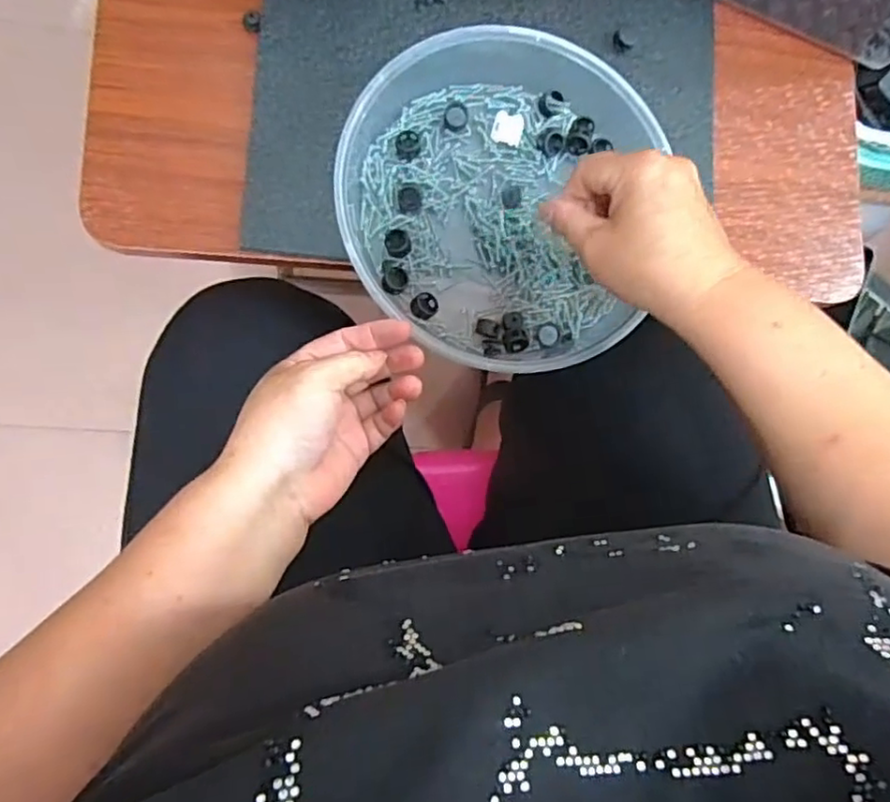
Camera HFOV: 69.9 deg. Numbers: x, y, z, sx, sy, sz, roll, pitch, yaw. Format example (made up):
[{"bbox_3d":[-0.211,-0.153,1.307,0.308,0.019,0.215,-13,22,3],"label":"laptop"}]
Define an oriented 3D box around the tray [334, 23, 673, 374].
[{"bbox_3d":[0.037,-0.137,0.431,0.211,0.056,0.226,1,85,-8],"label":"tray"}]

